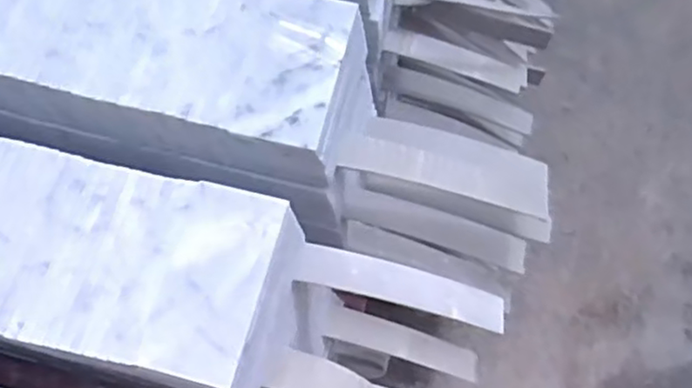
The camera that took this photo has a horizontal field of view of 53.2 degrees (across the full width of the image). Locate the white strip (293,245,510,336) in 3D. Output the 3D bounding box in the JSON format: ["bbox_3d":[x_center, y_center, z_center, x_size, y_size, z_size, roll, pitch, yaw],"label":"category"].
[{"bbox_3d":[0.055,0.085,0.637,0.206,0.010,0.038,18,69,-15],"label":"white strip"}]

